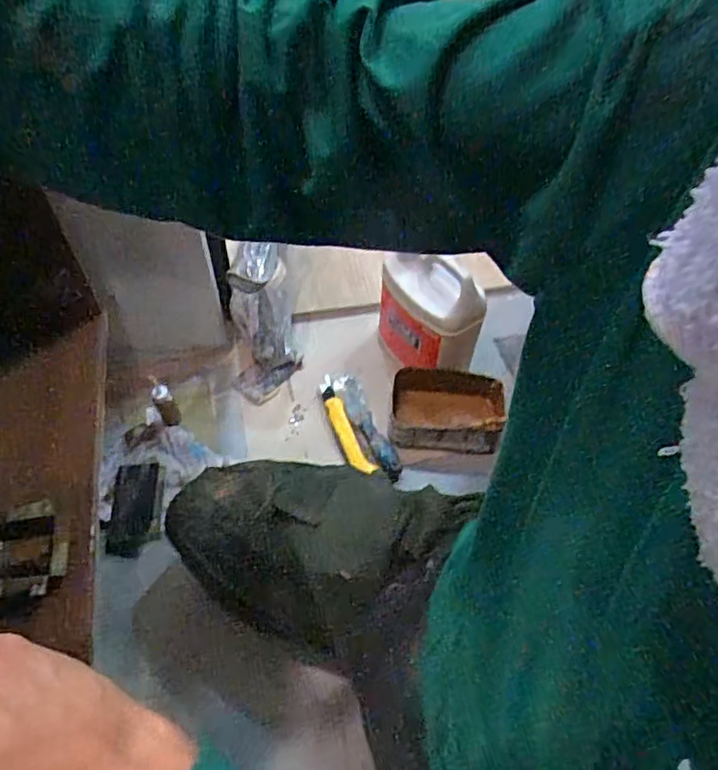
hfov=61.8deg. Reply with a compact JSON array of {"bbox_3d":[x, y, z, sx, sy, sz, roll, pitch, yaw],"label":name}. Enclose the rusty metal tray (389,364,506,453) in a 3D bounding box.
[{"bbox_3d":[0.141,0.044,0.964,0.177,0.061,0.122,4,55,0],"label":"rusty metal tray"}]

